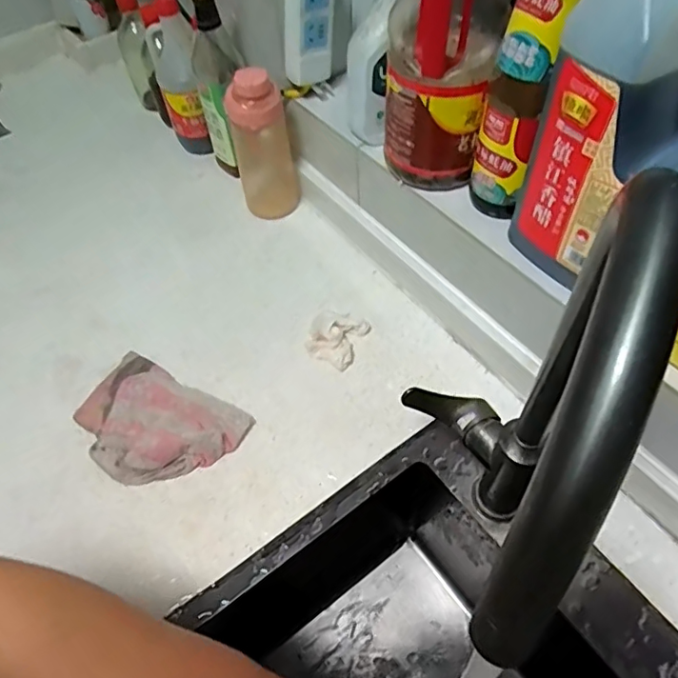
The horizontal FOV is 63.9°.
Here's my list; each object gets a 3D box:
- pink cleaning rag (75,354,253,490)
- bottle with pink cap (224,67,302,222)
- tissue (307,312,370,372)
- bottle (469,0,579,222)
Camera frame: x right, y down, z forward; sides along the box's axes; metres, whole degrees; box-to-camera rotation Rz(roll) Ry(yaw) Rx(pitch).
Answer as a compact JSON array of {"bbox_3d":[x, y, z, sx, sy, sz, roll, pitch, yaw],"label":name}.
[{"bbox_3d":[-0.197,0.087,0.568,0.175,0.031,0.119,24,56,19],"label":"pink cleaning rag"},{"bbox_3d":[-0.099,-0.252,0.706,0.076,0.189,0.070,-6,54,-3],"label":"bottle with pink cap"},{"bbox_3d":[-0.006,-0.003,0.627,0.063,0.025,0.065,19,54,15],"label":"tissue"},{"bbox_3d":[0.152,-0.216,0.452,0.062,0.254,0.060,7,52,12],"label":"bottle"}]

